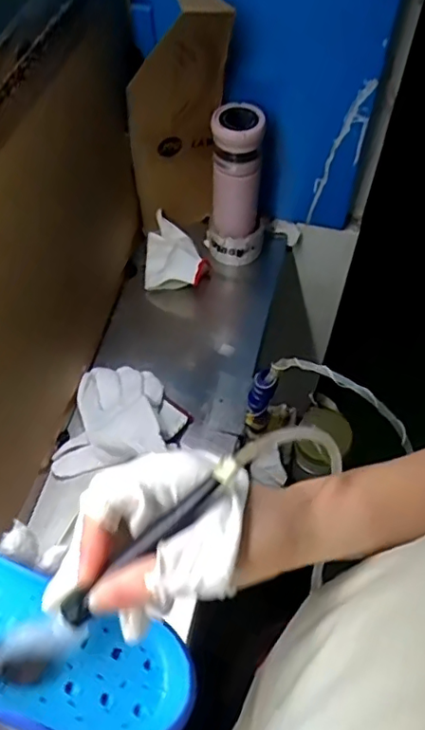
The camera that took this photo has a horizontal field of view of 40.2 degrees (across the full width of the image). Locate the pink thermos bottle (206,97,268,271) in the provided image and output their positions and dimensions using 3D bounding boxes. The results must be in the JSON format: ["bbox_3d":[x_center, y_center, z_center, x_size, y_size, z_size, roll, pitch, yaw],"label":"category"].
[{"bbox_3d":[0.031,-0.255,0.845,0.085,0.222,0.080,-4,54,-1],"label":"pink thermos bottle"}]

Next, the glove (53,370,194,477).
[{"bbox_3d":[-0.109,0.064,0.730,0.145,0.058,0.158,-1,54,2],"label":"glove"}]

